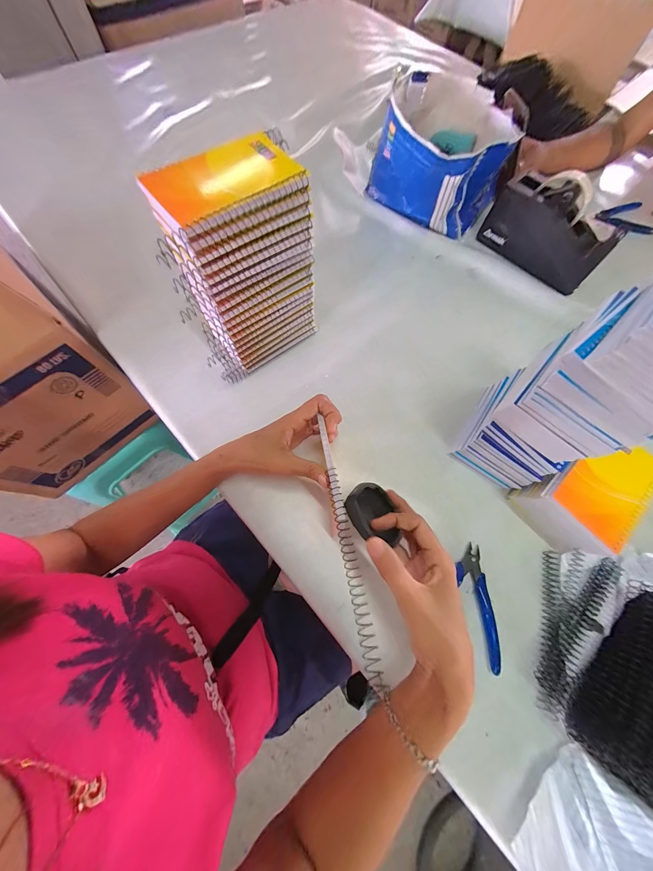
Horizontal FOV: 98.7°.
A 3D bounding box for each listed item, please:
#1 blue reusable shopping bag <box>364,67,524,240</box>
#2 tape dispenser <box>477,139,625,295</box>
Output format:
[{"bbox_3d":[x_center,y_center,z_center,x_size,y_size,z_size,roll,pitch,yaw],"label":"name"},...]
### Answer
[{"bbox_3d":[0.211,-0.503,0.519,0.216,0.136,0.230,30,71,8],"label":"blue reusable shopping bag"},{"bbox_3d":[0.380,-0.354,0.484,0.203,0.104,0.067,41,73,11],"label":"tape dispenser"}]

